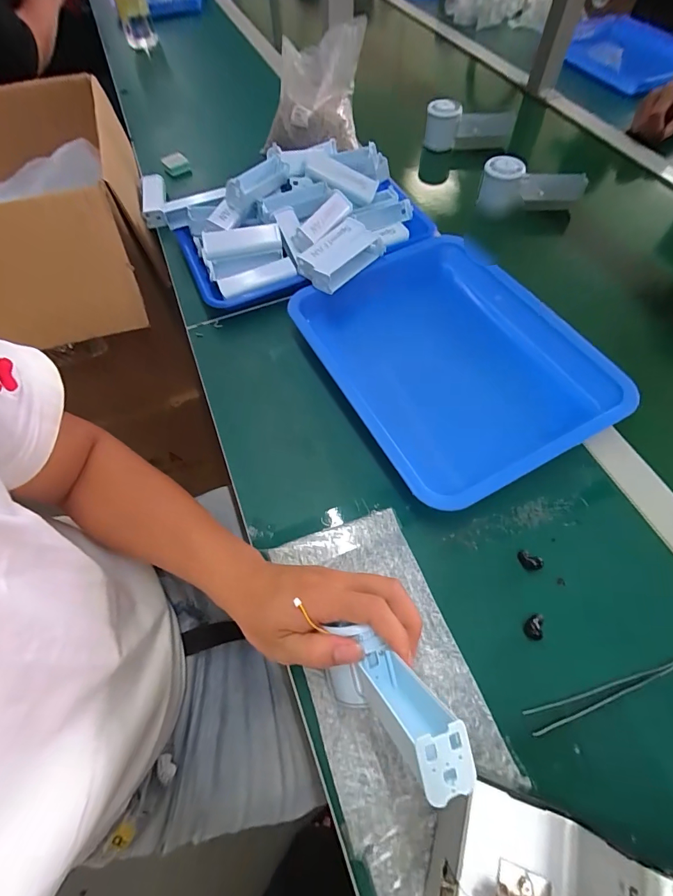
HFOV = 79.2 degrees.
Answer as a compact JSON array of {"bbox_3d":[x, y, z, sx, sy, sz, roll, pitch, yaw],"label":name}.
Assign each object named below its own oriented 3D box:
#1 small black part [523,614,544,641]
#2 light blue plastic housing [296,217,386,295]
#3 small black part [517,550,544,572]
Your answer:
[{"bbox_3d":[0.162,0.147,0.334,0.013,0.012,0.020,14,61,10],"label":"small black part"},{"bbox_3d":[0.002,-0.245,0.510,0.071,0.032,0.106,35,67,20],"label":"light blue plastic housing"},{"bbox_3d":[0.171,0.100,0.360,0.012,0.013,0.021,-39,66,-19],"label":"small black part"}]

